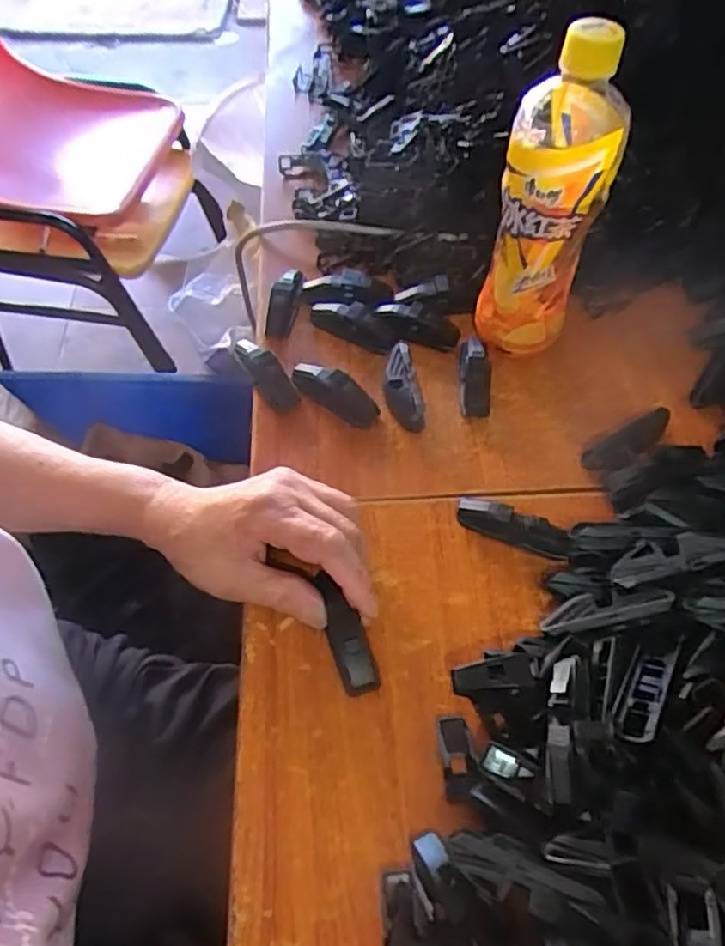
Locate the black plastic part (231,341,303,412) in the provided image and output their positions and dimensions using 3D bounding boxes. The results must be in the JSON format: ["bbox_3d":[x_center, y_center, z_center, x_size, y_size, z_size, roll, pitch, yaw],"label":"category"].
[{"bbox_3d":[-0.072,-0.075,0.484,0.018,0.021,0.074,-32,63,-18],"label":"black plastic part"}]

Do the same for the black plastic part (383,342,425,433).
[{"bbox_3d":[0.027,-0.064,0.478,0.024,0.021,0.071,-9,58,-5],"label":"black plastic part"}]

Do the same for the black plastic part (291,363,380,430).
[{"bbox_3d":[-0.021,-0.058,0.474,0.072,0.025,0.019,27,62,17],"label":"black plastic part"}]

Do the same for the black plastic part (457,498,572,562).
[{"bbox_3d":[0.095,0.035,0.413,0.071,0.022,0.017,20,60,13],"label":"black plastic part"}]

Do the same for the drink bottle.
[{"bbox_3d":[0.123,-0.177,0.430,0.062,0.200,0.076,15,59,10],"label":"drink bottle"}]

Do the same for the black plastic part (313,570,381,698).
[{"bbox_3d":[-0.010,0.090,0.371,0.019,0.014,0.069,-19,70,-11],"label":"black plastic part"}]

